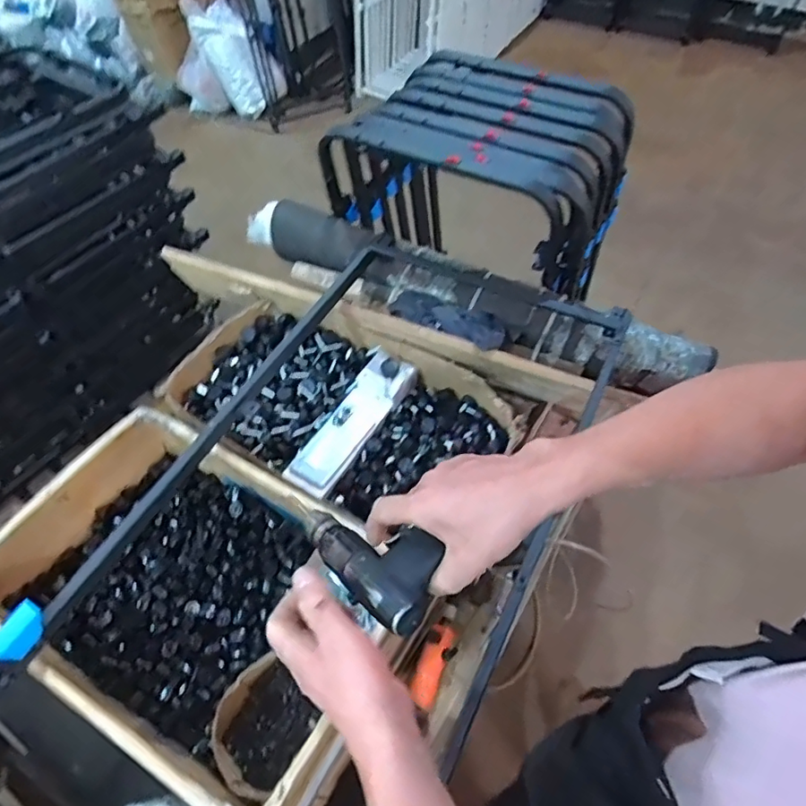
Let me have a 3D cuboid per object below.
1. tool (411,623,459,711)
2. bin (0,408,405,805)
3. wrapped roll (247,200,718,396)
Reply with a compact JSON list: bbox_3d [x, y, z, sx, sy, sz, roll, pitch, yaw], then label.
[{"bbox_3d":[0.047,0.390,0.805,0.046,0.042,0.118,17,72,14],"label":"tool"},{"bbox_3d":[-0.286,0.267,0.768,0.509,0.166,0.368,24,58,18],"label":"bin"},{"bbox_3d":[0.071,-0.223,1.035,0.941,0.122,0.116,23,58,17],"label":"wrapped roll"}]

